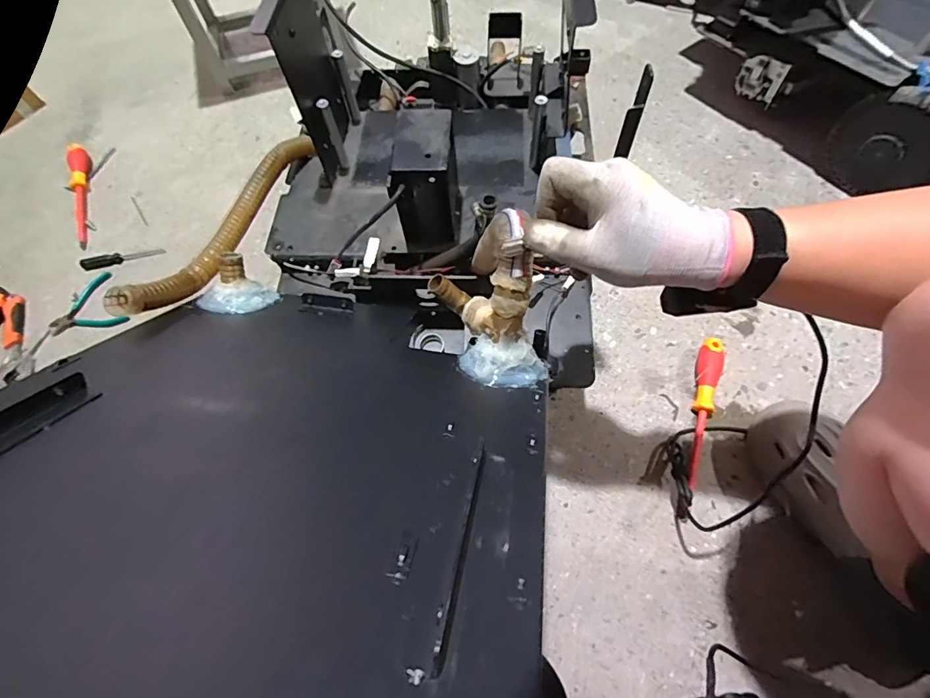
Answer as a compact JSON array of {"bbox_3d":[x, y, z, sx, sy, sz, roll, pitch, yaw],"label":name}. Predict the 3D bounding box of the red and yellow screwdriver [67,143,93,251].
[{"bbox_3d":[-0.742,-0.303,0.882,0.029,0.033,0.253,-17,63,-5],"label":"red and yellow screwdriver"}]

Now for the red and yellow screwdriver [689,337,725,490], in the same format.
[{"bbox_3d":[0.327,0.077,0.630,0.029,0.033,0.214,17,65,12],"label":"red and yellow screwdriver"}]

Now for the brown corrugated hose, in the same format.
[{"bbox_3d":[-0.276,-0.150,0.543,0.049,0.063,0.332,13,53,9],"label":"brown corrugated hose"}]

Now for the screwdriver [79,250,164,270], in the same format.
[{"bbox_3d":[-0.617,-0.165,0.820,0.144,0.016,0.025,-13,65,-3],"label":"screwdriver"}]

